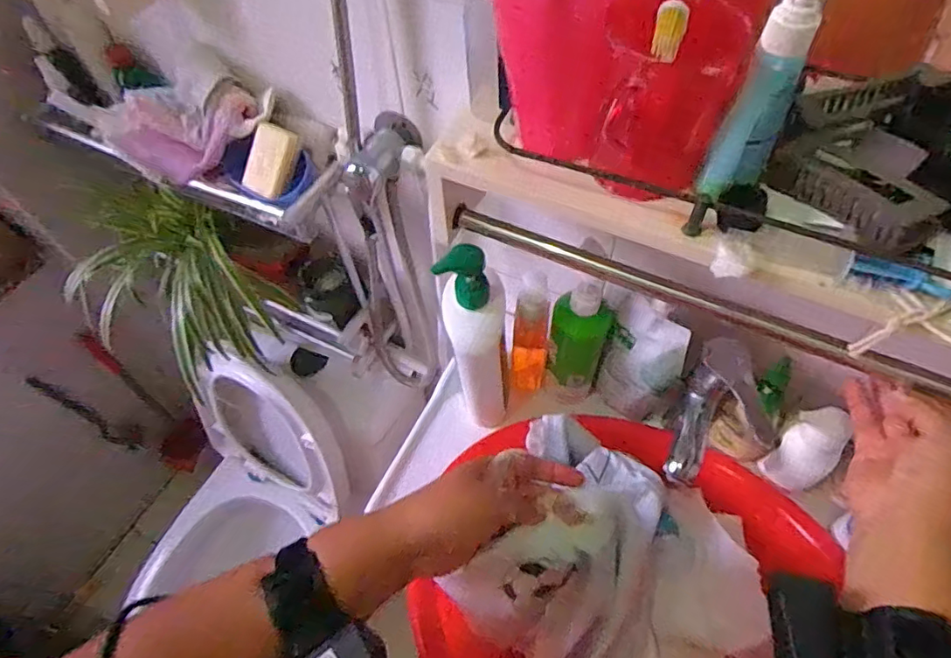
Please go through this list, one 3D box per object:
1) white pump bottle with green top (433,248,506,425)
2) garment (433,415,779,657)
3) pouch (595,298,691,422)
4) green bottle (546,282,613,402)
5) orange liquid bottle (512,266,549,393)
[{"bbox_3d":[0.003,0.021,0.588,0.061,0.272,0.057,-1,57,2],"label":"white pump bottle with green top"},{"bbox_3d":[0.126,0.200,0.472,0.267,0.181,0.230,34,64,22],"label":"garment"},{"bbox_3d":[0.179,0.040,0.594,0.079,0.187,0.033,30,63,20],"label":"pouch"},{"bbox_3d":[0.113,0.023,0.609,0.061,0.185,0.044,11,58,9],"label":"green bottle"},{"bbox_3d":[0.065,0.010,0.636,0.039,0.196,0.039,6,57,7],"label":"orange liquid bottle"}]

